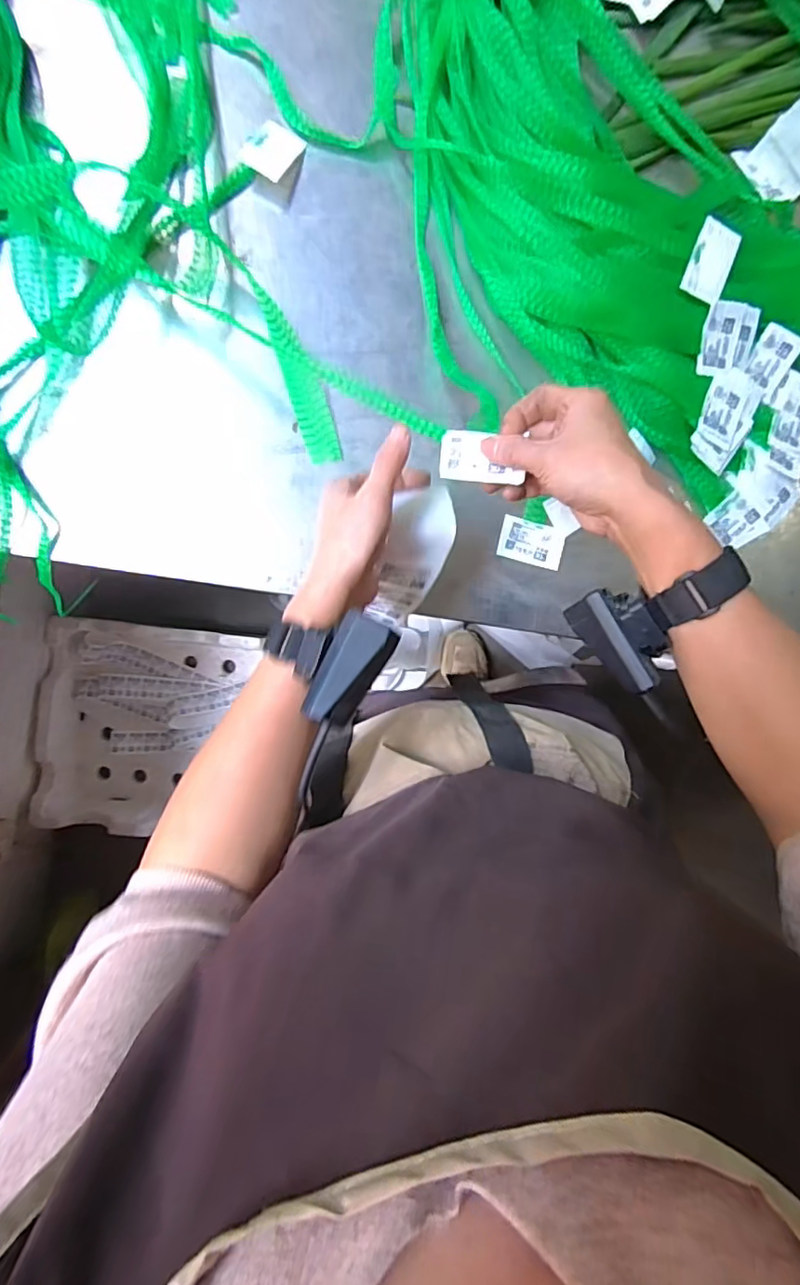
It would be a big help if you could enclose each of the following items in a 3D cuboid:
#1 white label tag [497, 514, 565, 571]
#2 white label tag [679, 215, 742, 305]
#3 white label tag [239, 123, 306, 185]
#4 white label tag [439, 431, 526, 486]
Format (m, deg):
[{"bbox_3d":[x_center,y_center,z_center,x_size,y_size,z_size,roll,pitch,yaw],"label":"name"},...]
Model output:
[{"bbox_3d":[0.122,-0.092,0.527,0.060,0.008,0.036,16,90,-4],"label":"white label tag"},{"bbox_3d":[0.267,-0.328,0.484,0.035,0.004,0.061,19,99,-3],"label":"white label tag"},{"bbox_3d":[-0.112,-0.433,0.497,0.038,0.010,0.052,29,89,-4],"label":"white label tag"},{"bbox_3d":[0.056,-0.131,0.398,0.055,0.005,0.035,5,91,6],"label":"white label tag"}]

